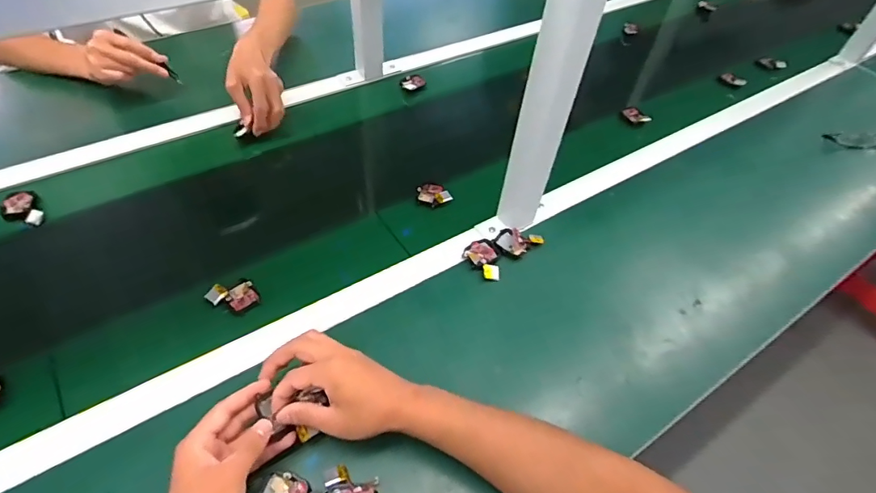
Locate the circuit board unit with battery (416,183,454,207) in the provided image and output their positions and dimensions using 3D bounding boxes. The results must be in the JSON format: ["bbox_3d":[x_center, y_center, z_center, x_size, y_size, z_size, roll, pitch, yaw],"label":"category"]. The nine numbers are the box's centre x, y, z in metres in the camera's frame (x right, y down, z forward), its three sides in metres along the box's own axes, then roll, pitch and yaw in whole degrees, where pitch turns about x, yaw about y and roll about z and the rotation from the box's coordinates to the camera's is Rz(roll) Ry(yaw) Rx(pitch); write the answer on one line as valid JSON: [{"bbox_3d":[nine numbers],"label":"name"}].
[{"bbox_3d":[-0.006,-0.078,0.705,0.050,0.018,0.041,-5,52,-8],"label":"circuit board unit with battery"}]

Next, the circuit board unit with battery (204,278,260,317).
[{"bbox_3d":[-0.249,0.062,0.571,0.053,0.009,0.043,-24,71,-28],"label":"circuit board unit with battery"}]

